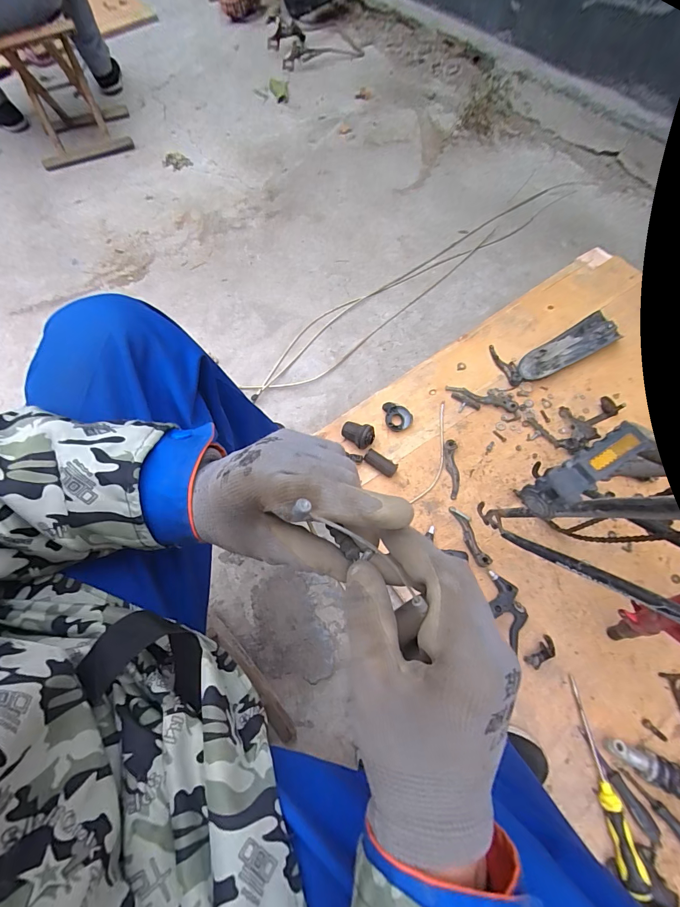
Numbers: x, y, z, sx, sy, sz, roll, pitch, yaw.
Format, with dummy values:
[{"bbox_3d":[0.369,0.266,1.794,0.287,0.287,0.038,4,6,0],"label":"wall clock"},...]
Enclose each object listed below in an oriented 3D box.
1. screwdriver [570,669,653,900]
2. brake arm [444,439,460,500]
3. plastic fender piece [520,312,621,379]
[{"bbox_3d":[0.386,0.474,0.539,0.029,0.038,0.240,-3,66,1],"label":"screwdriver"},{"bbox_3d":[0.228,0.031,0.748,0.027,0.020,0.119,2,66,3],"label":"brake arm"},{"bbox_3d":[0.521,-0.243,0.846,0.269,0.030,0.074,-26,68,-10],"label":"plastic fender piece"}]

